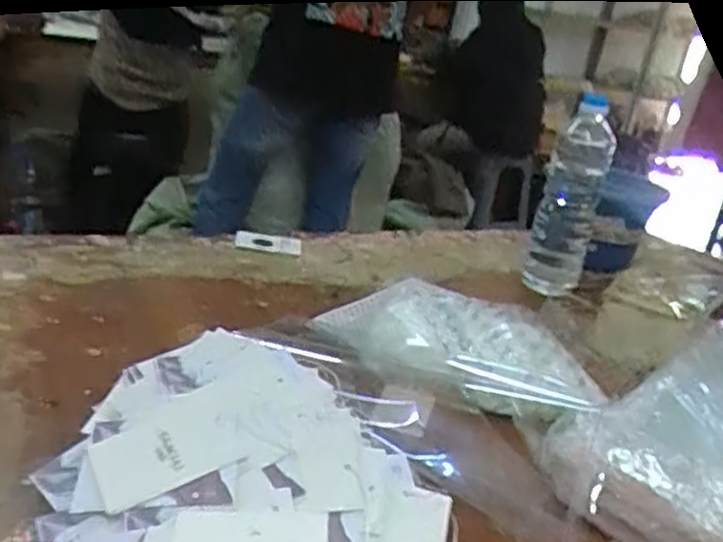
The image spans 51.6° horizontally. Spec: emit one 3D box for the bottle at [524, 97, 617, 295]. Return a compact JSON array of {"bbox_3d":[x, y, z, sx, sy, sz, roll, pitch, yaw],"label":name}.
[{"bbox_3d":[0.285,-0.097,1.021,0.075,0.268,0.079,15,22,13],"label":"bottle"}]

